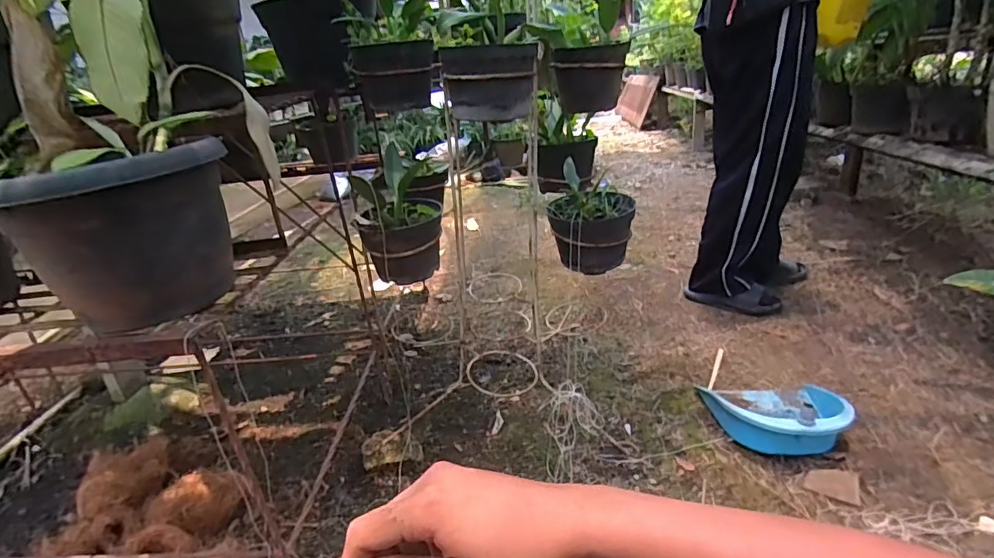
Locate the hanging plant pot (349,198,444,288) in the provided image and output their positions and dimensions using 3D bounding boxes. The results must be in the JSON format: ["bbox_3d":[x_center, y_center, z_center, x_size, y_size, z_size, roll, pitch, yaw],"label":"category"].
[{"bbox_3d":[-0.161,-0.066,0.860,0.140,0.115,0.124,-11,24,-11],"label":"hanging plant pot"}]

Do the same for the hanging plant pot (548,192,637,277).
[{"bbox_3d":[0.161,-0.084,0.857,0.145,0.118,0.125,-1,24,12],"label":"hanging plant pot"}]

